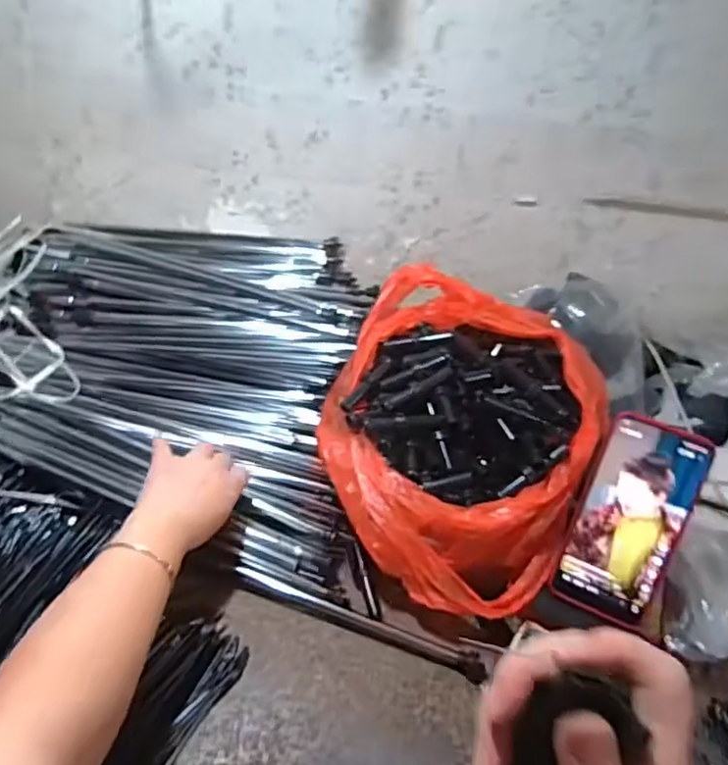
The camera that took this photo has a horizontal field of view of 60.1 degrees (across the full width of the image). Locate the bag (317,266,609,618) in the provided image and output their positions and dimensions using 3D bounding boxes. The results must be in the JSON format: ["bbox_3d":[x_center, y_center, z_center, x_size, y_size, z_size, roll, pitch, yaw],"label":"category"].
[{"bbox_3d":[0.080,0.045,0.589,0.249,0.147,0.247,21,42,20],"label":"bag"}]

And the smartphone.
[{"bbox_3d":[0.212,0.110,0.503,0.078,0.162,0.010,21,11,20],"label":"smartphone"}]

